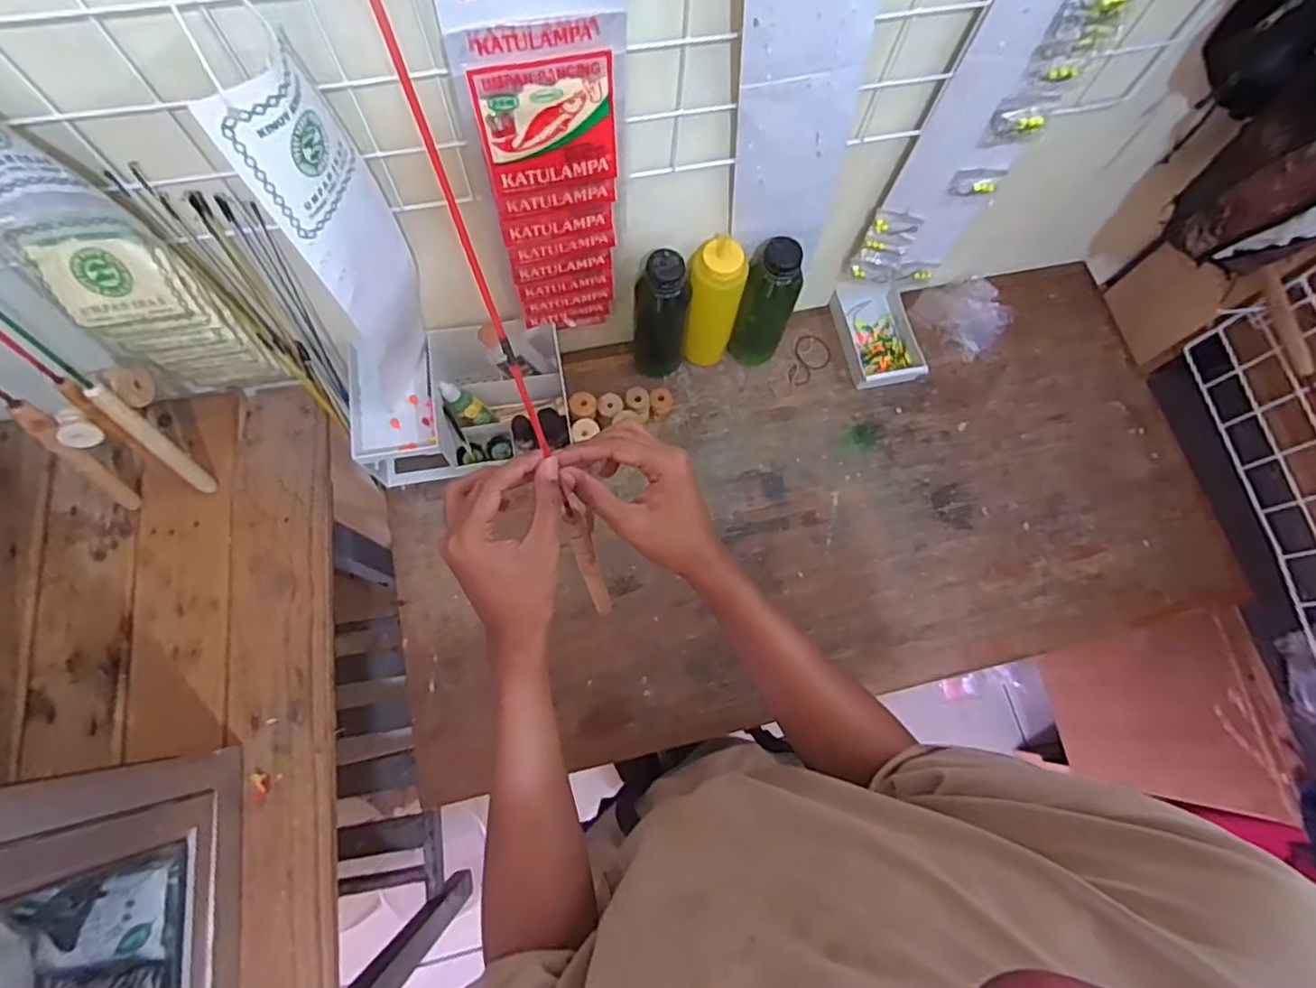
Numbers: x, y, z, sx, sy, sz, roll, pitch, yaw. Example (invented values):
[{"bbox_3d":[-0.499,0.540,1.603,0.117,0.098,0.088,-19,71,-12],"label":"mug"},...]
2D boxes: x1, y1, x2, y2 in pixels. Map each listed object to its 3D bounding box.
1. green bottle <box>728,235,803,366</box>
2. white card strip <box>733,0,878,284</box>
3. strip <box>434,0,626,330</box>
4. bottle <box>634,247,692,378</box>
[{"bbox_3d":[0.129,-0.224,0.750,0.060,0.188,0.066,21,74,4],"label":"green bottle"},{"bbox_3d":[0.116,-0.309,0.534,0.098,0.357,0.009,-10,74,2],"label":"white card strip"},{"bbox_3d":[-0.083,-0.257,0.537,0.115,0.384,0.028,-18,75,-7],"label":"strip"},{"bbox_3d":[0.003,-0.201,0.739,0.067,0.194,0.058,0,73,-2],"label":"bottle"}]

